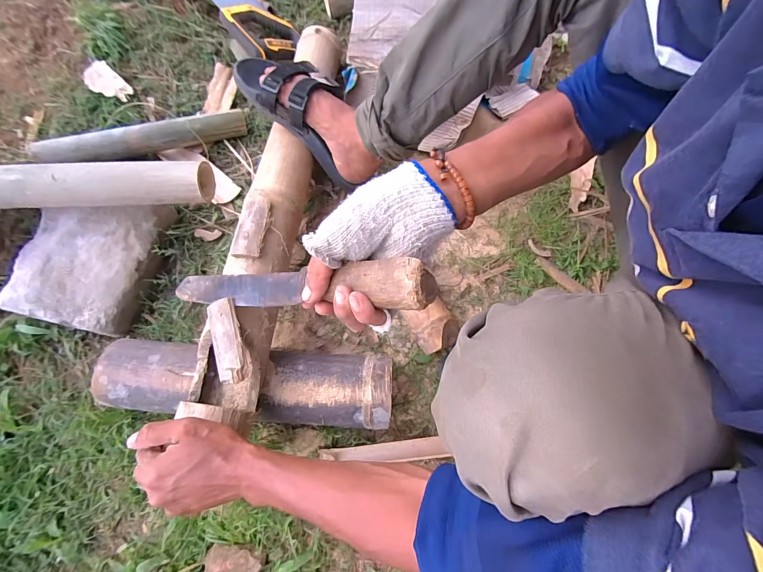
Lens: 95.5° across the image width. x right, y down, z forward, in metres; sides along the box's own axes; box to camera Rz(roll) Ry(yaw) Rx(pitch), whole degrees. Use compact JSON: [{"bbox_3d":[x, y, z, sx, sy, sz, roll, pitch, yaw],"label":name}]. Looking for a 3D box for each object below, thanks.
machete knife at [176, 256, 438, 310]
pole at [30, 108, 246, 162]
[{"bbox_3d":[-0.130,0.002,0.389,0.429,0.033,0.039,-3,68,42],"label":"machete knife"},{"bbox_3d":[-0.447,-0.273,0.641,0.327,0.040,0.053,-22,73,-23],"label":"pole"}]

